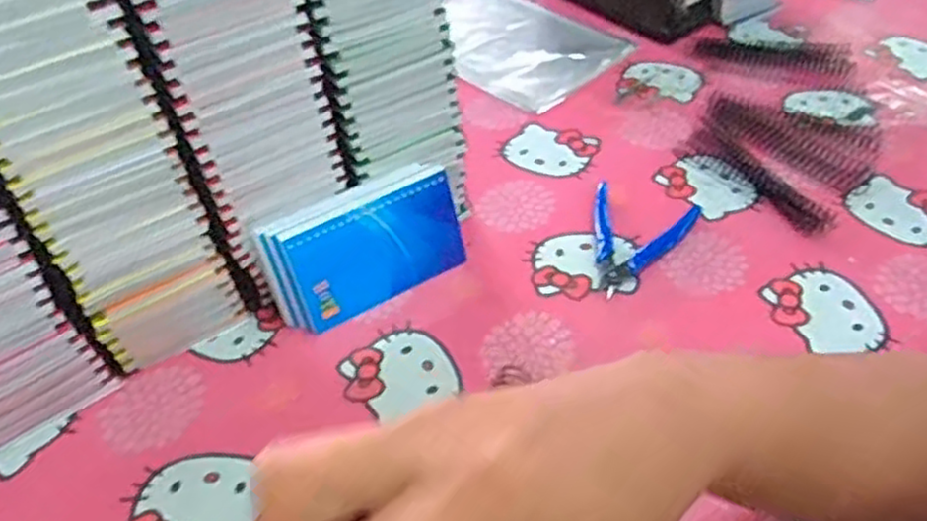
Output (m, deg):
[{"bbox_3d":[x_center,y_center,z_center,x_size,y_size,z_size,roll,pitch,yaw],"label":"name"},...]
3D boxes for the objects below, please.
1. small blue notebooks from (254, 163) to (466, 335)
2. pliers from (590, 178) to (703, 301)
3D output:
[{"bbox_3d":[-0.073,-0.011,0.536,0.142,0.084,0.033,-25,31,-21],"label":"small blue notebooks"},{"bbox_3d":[0.140,-0.016,0.574,0.083,0.007,0.115,10,47,13],"label":"pliers"}]

